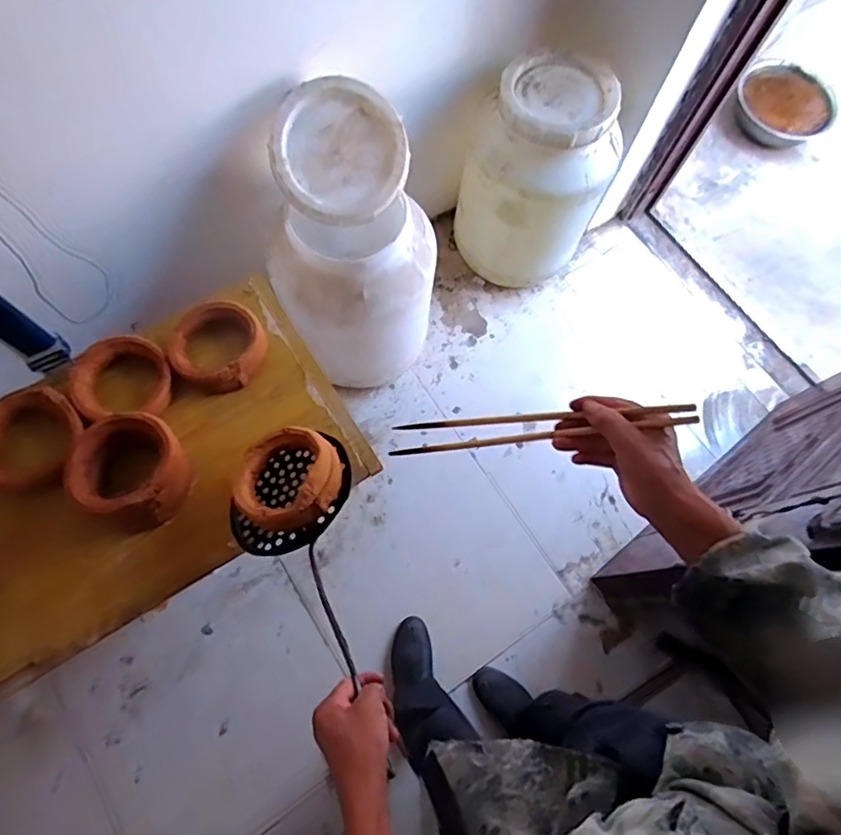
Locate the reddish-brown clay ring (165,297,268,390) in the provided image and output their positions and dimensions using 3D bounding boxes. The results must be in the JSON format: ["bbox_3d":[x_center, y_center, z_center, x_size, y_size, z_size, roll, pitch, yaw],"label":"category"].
[{"bbox_3d":[-0.391,-0.139,1.036,0.169,0.055,0.166,0,74,2],"label":"reddish-brown clay ring"}]

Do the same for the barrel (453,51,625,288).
[{"bbox_3d":[0.294,-0.621,1.445,0.310,0.522,0.301,1,72,-2],"label":"barrel"}]

